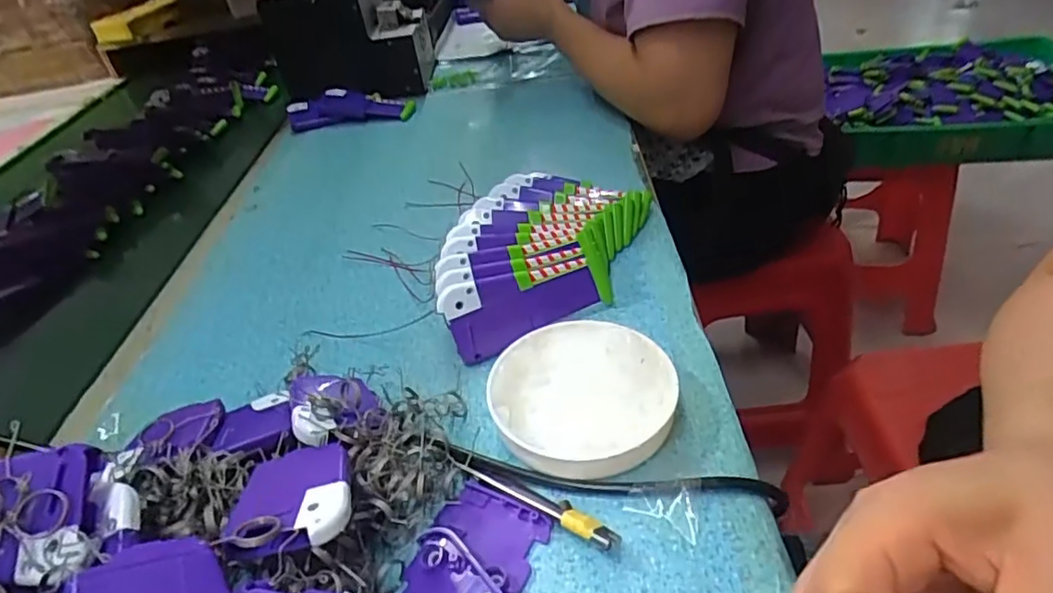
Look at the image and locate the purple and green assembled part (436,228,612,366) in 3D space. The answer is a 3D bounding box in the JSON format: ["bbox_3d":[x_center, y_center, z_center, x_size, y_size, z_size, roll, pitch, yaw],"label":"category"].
[{"bbox_3d":[0.003,-0.002,0.427,0.125,0.051,0.021,-24,11,-18],"label":"purple and green assembled part"}]

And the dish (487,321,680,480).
[{"bbox_3d":[0.032,0.059,0.357,0.103,0.026,0.101,-4,38,4],"label":"dish"}]

